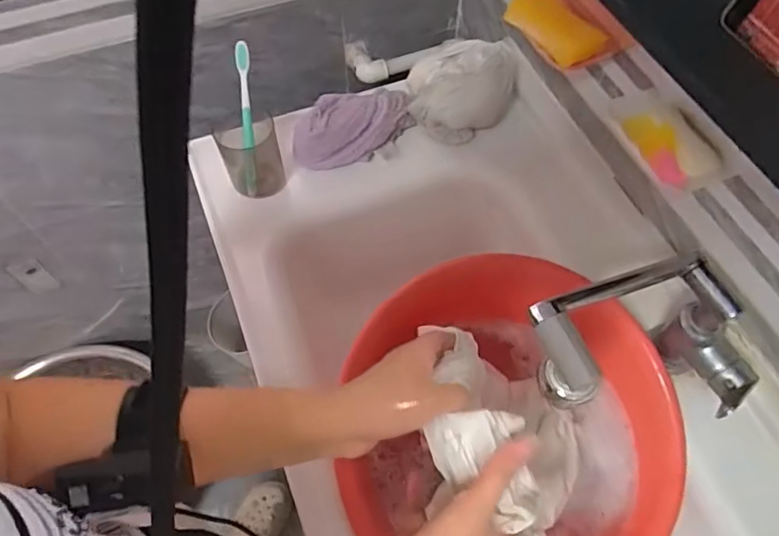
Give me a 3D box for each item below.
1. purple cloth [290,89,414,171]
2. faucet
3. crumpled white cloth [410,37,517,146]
[{"bbox_3d":[-0.047,-0.196,0.756,0.169,0.074,0.083,-12,61,-7],"label":"purple cloth"},{"bbox_3d":[0.227,0.075,0.516,0.213,0.197,0.105,-7,61,-5],"label":"faucet"},{"bbox_3d":[0.101,-0.250,0.790,0.148,0.083,0.141,13,61,7],"label":"crumpled white cloth"}]

